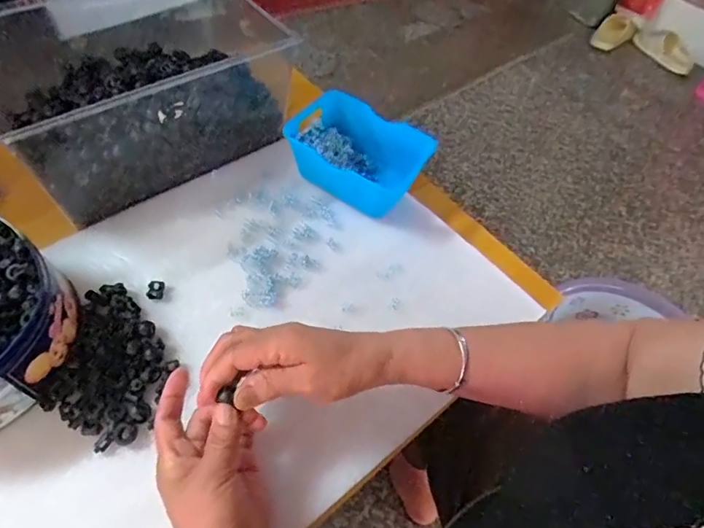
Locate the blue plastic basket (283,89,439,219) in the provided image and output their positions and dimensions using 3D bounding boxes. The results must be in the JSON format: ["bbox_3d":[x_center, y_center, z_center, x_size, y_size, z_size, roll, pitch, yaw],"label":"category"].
[{"bbox_3d":[0.001,-0.128,0.553,0.156,0.069,0.107,32,59,16],"label":"blue plastic basket"}]

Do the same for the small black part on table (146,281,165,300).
[{"bbox_3d":[-0.196,0.025,0.461,0.015,0.004,0.020,1,55,-4],"label":"small black part on table"}]

